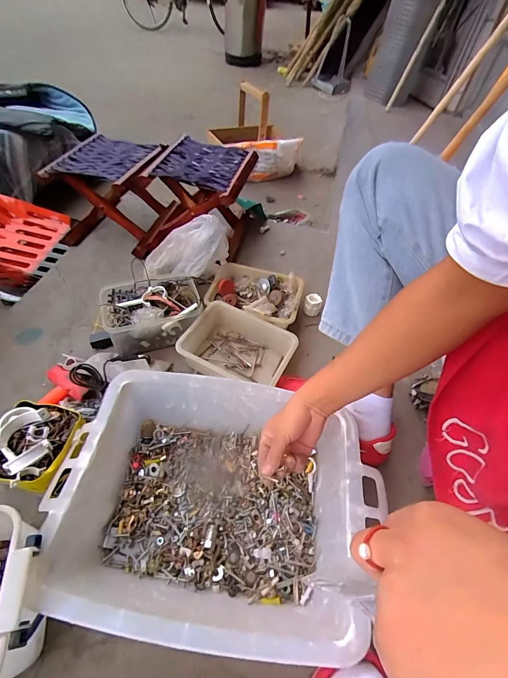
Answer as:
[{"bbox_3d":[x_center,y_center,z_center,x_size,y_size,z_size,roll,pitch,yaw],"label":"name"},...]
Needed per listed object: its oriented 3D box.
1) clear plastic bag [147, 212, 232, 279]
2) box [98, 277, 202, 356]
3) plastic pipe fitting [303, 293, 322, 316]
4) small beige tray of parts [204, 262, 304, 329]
[{"bbox_3d":[-0.158,-0.221,0.796,0.202,0.127,0.147,-21,56,-21],"label":"clear plastic bag"},{"bbox_3d":[-0.225,-0.058,0.745,0.206,0.097,0.148,-10,53,-14],"label":"box"},{"bbox_3d":[0.143,-0.082,0.814,0.039,0.046,0.032,16,51,7],"label":"plastic pipe fitting"},{"bbox_3d":[0.001,-0.096,0.798,0.213,0.070,0.168,15,51,6],"label":"small beige tray of parts"}]

